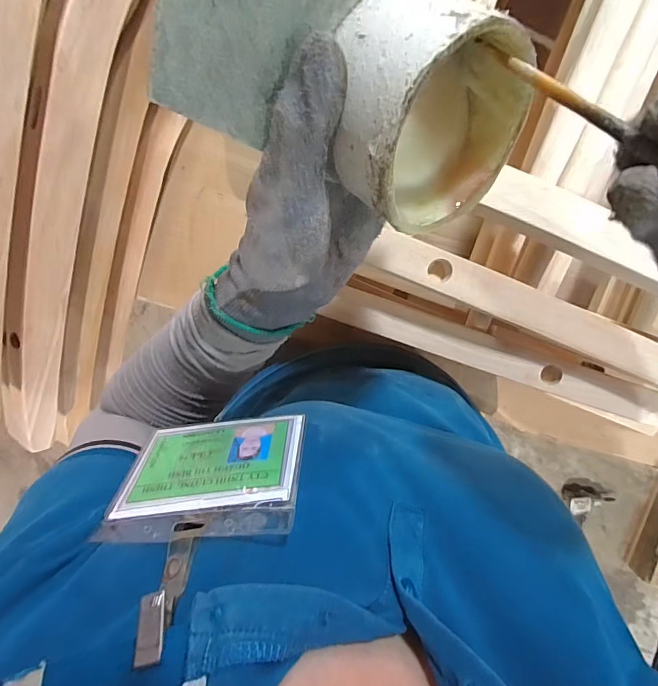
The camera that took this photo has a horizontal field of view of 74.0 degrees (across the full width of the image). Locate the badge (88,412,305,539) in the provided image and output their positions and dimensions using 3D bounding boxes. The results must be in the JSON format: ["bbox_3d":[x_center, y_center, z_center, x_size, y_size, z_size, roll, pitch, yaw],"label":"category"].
[{"bbox_3d":[-0.063,0.070,0.237,0.096,0.080,0.005,-7,120,6],"label":"badge"}]

